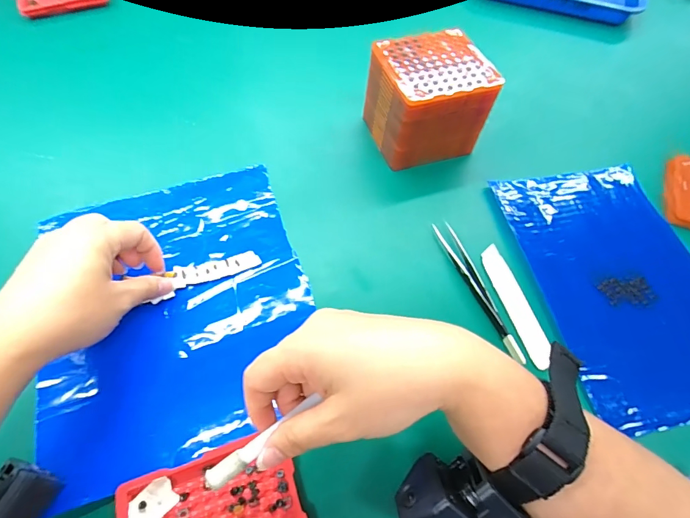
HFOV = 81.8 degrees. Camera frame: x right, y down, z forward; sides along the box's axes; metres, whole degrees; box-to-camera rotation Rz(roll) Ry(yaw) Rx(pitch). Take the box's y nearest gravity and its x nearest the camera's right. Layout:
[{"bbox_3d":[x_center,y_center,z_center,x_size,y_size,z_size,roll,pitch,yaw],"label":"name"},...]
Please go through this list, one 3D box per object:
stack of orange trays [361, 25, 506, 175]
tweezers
[{"bbox_3d":[0.076,-0.143,0.378,0.093,0.093,0.083,-18,62,-12],"label":"stack of orange trays"},{"bbox_3d":[0.105,0.020,0.312,0.016,0.011,0.125,-18,62,-12],"label":"tweezers"}]

